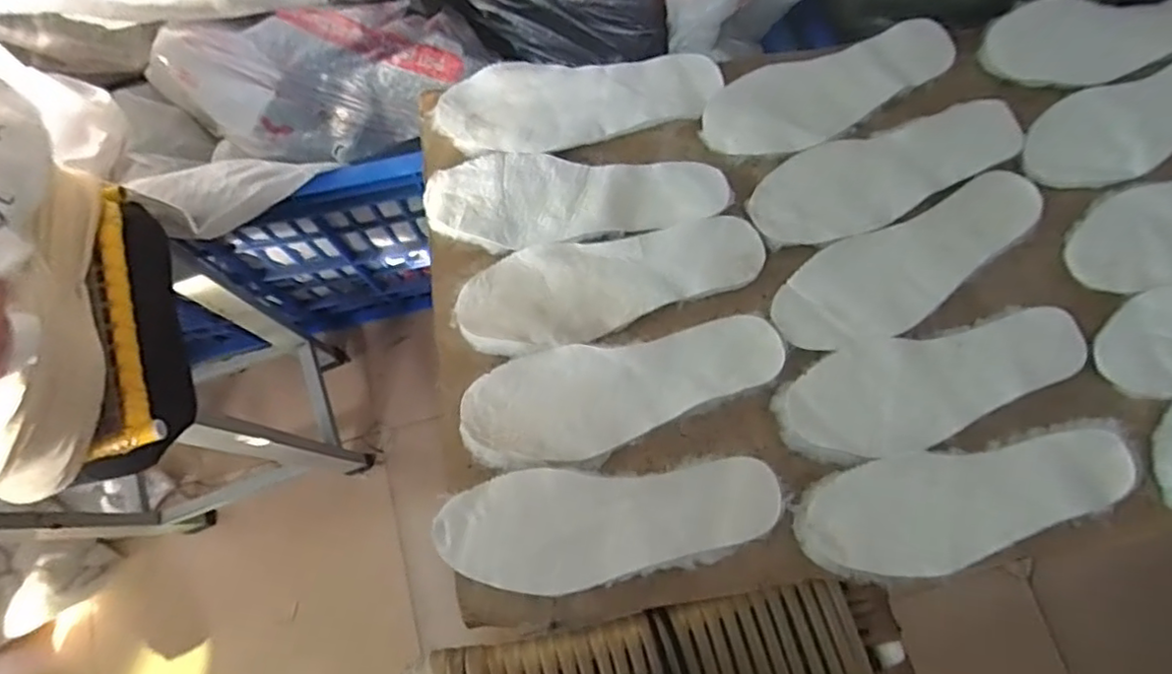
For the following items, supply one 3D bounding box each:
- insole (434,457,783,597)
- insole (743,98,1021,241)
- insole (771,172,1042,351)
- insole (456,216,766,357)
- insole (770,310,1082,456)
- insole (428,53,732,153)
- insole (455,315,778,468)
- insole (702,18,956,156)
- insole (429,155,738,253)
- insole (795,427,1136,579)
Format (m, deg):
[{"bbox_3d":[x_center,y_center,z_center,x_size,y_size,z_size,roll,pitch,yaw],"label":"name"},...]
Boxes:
[{"bbox_3d":[0.018,0.146,0.485,0.255,0.011,0.088,-3,86,0],"label":"insole"},{"bbox_3d":[0.266,-0.146,0.561,0.242,0.013,0.086,-19,75,-2],"label":"insole"},{"bbox_3d":[0.280,-0.061,0.535,0.256,0.012,0.088,-24,76,-8],"label":"insole"},{"bbox_3d":[0.022,-0.045,0.531,0.257,0.009,0.086,-10,75,-4],"label":"insole"},{"bbox_3d":[0.282,0.039,0.514,0.252,0.015,0.088,-12,75,-5],"label":"insole"},{"bbox_3d":[-0.006,-0.212,0.579,0.251,0.011,0.087,-3,74,-2],"label":"insole"},{"bbox_3d":[0.031,0.044,0.511,0.257,0.014,0.090,-11,75,-4],"label":"insole"},{"bbox_3d":[0.226,-0.226,0.581,0.244,0.010,0.085,-19,75,-6],"label":"insole"},{"bbox_3d":[-0.009,-0.119,0.554,0.257,0.016,0.087,2,74,-1],"label":"insole"},{"bbox_3d":[0.296,0.130,0.492,0.254,0.024,0.086,-9,80,-2],"label":"insole"}]

